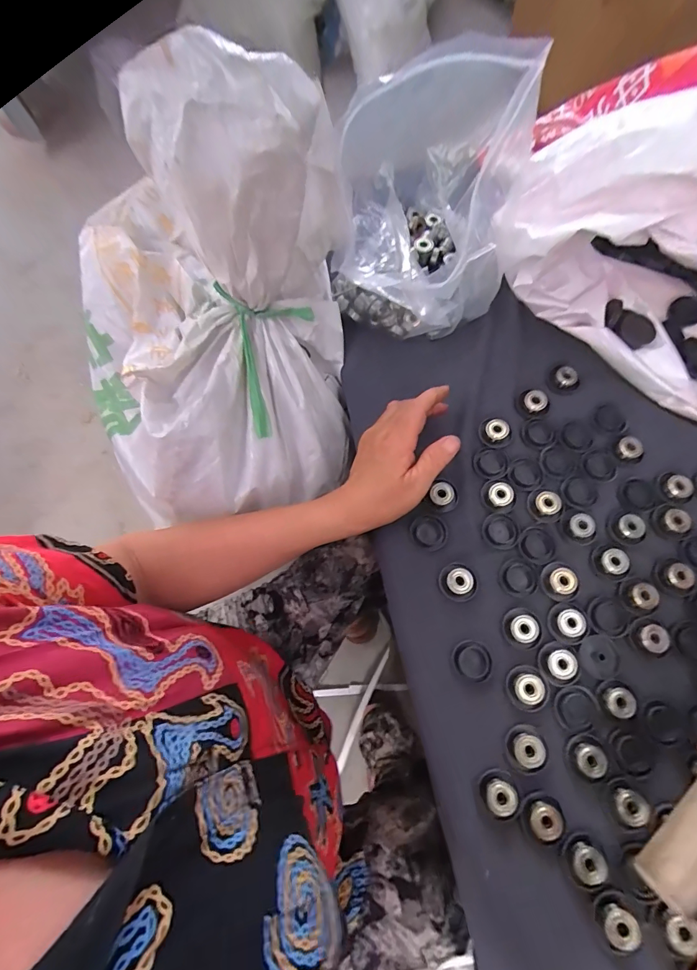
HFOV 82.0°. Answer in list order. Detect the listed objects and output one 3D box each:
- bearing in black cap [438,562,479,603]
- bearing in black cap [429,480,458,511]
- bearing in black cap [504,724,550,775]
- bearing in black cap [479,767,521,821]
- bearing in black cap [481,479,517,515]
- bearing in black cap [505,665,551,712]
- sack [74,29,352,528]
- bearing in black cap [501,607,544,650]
[{"bbox_3d":[0.098,0.086,0.355,0.034,0.009,0.033,-1,71,2],"label":"bearing in black cap"},{"bbox_3d":[0.091,0.010,0.381,0.026,0.009,0.028,-1,71,2],"label":"bearing in black cap"},{"bbox_3d":[0.140,0.207,0.312,0.032,0.008,0.034,-1,71,2],"label":"bearing in black cap"},{"bbox_3d":[0.114,0.235,0.303,0.025,0.012,0.030,-11,71,-2],"label":"bearing in black cap"},{"bbox_3d":[0.143,0.010,0.379,0.033,0.007,0.033,-1,71,2],"label":"bearing in black cap"},{"bbox_3d":[0.147,0.166,0.326,0.033,0.009,0.033,-1,71,2],"label":"bearing in black cap"},{"bbox_3d":[-0.132,-0.153,0.349,0.246,0.243,0.295,0,71,2],"label":"sack"},{"bbox_3d":[0.150,0.122,0.342,0.032,0.007,0.033,-1,71,2],"label":"bearing in black cap"}]

